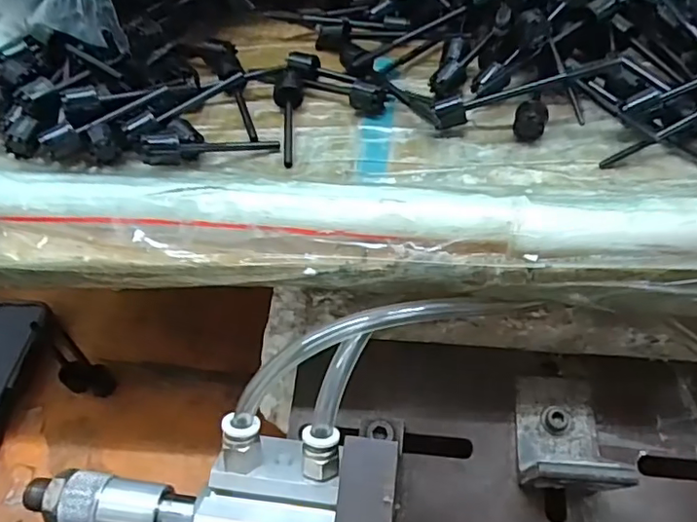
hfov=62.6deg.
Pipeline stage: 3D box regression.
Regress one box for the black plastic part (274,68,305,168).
[{"bbox_3d":[-0.029,-0.073,0.287,0.015,0.015,0.064,-7,47,-2],"label":"black plastic part"}]

